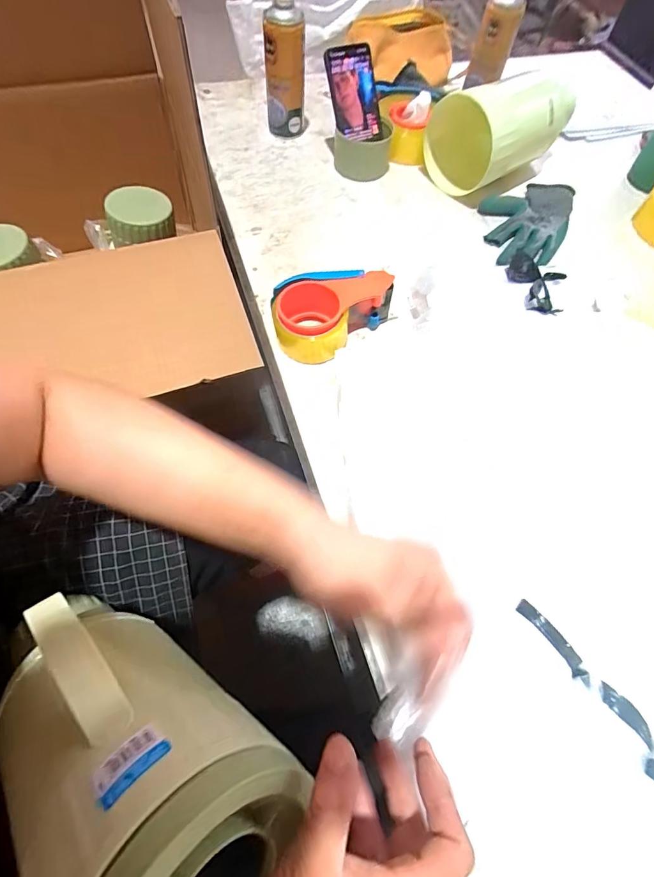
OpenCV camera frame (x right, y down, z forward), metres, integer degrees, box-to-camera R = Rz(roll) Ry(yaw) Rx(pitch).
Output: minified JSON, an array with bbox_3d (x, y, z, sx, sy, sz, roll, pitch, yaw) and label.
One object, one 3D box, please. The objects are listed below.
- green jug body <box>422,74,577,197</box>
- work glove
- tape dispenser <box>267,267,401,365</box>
[{"bbox_3d":[0.286,-0.507,0.706,0.234,0.126,0.126,-38,71,-21],"label":"green jug body"},{"bbox_3d":[0.312,-0.343,0.680,0.135,0.025,0.236,21,63,8],"label":"work glove"},{"bbox_3d":[0.011,-0.158,0.542,0.156,0.062,0.093,-11,64,-9],"label":"tape dispenser"}]

